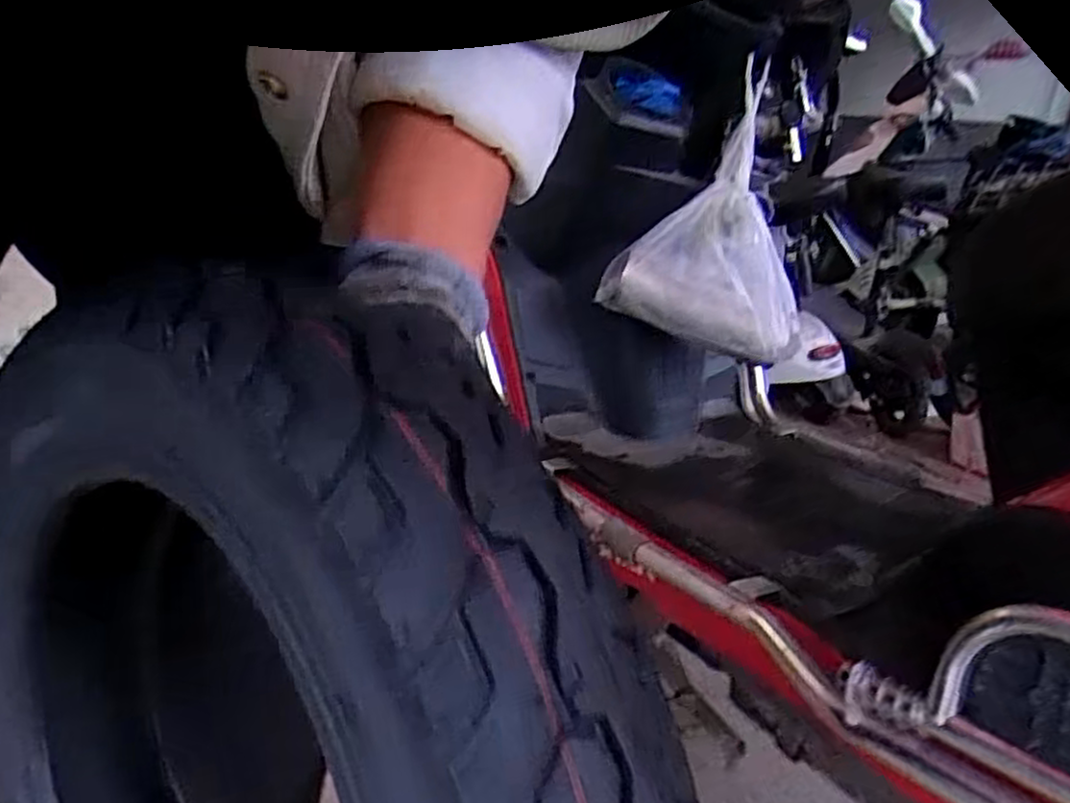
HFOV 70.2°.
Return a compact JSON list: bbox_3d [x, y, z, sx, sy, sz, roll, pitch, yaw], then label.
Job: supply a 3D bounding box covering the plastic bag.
[{"bbox_3d":[0.199,-0.193,0.852,0.228,0.260,0.046,11,18,12],"label":"plastic bag"}]

